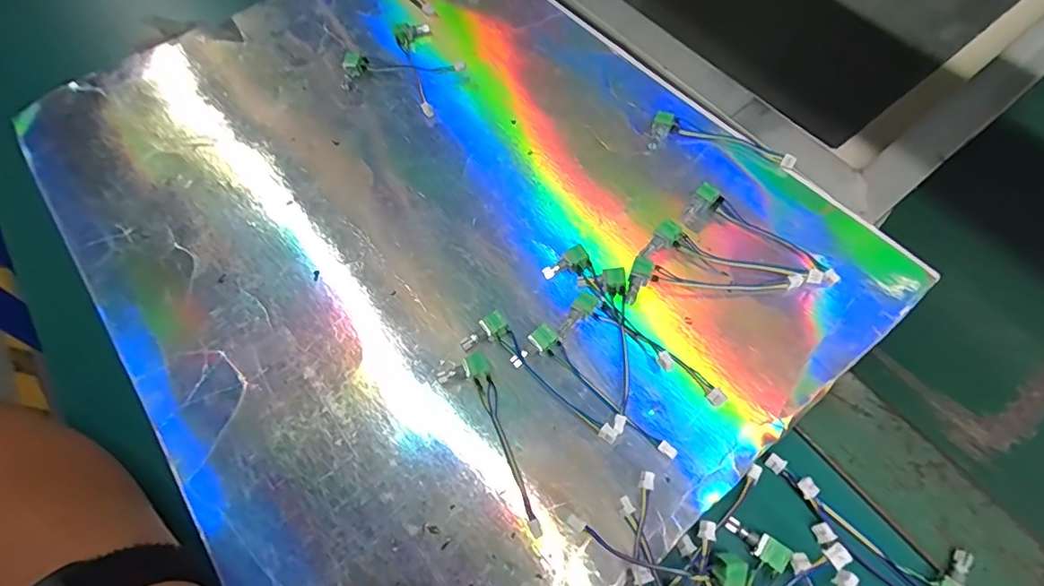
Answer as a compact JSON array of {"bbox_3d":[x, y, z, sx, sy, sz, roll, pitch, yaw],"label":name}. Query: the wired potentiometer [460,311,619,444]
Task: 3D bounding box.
[{"bbox_3d":[0.007,0.047,0.262,0.025,0.014,0.093,-40,69,-17],"label":"wired potentiometer"}]

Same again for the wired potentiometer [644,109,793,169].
[{"bbox_3d":[0.130,-0.099,0.333,0.090,0.006,0.027,15,65,8],"label":"wired potentiometer"}]

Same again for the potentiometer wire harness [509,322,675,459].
[{"bbox_3d":[0.036,0.053,0.257,0.092,0.012,0.026,40,71,19],"label":"potentiometer wire harness"}]

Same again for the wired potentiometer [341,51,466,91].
[{"bbox_3d":[-0.087,-0.166,0.374,0.090,0.014,0.026,-5,63,-1],"label":"wired potentiometer"}]

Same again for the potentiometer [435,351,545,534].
[{"bbox_3d":[-0.009,0.070,0.252,0.025,0.009,0.093,-31,67,-13],"label":"potentiometer"}]

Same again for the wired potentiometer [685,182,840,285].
[{"bbox_3d":[0.141,-0.034,0.298,0.088,0.009,0.030,27,67,14],"label":"wired potentiometer"}]

